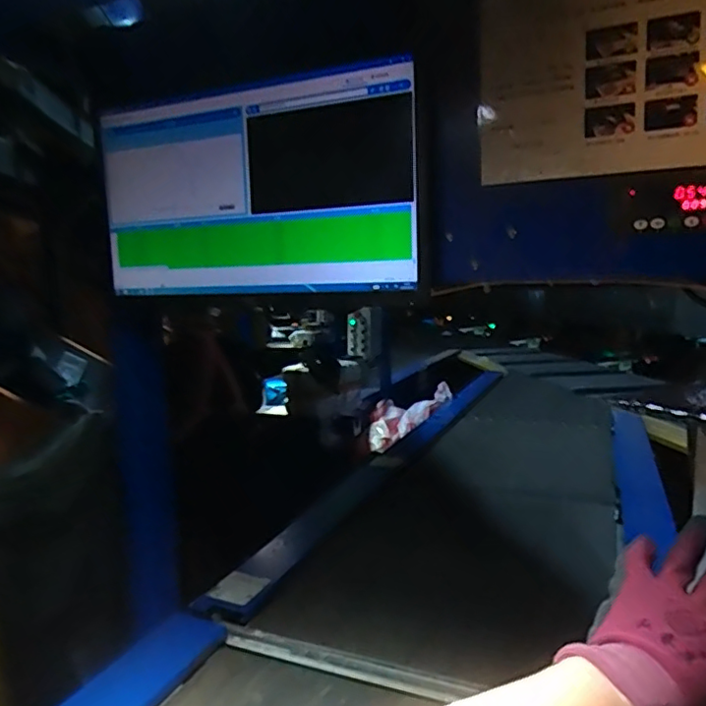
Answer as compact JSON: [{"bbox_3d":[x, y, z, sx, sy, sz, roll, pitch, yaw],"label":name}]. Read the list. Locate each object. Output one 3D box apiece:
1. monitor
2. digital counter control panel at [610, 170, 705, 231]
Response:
[{"bbox_3d":[-0.147,-0.206,0.783,0.499,0.259,0.087,1,8,19],"label":"monitor"},{"bbox_3d":[0.332,-0.161,0.615,0.106,0.057,0.006,1,8,20],"label":"digital counter control panel"}]

